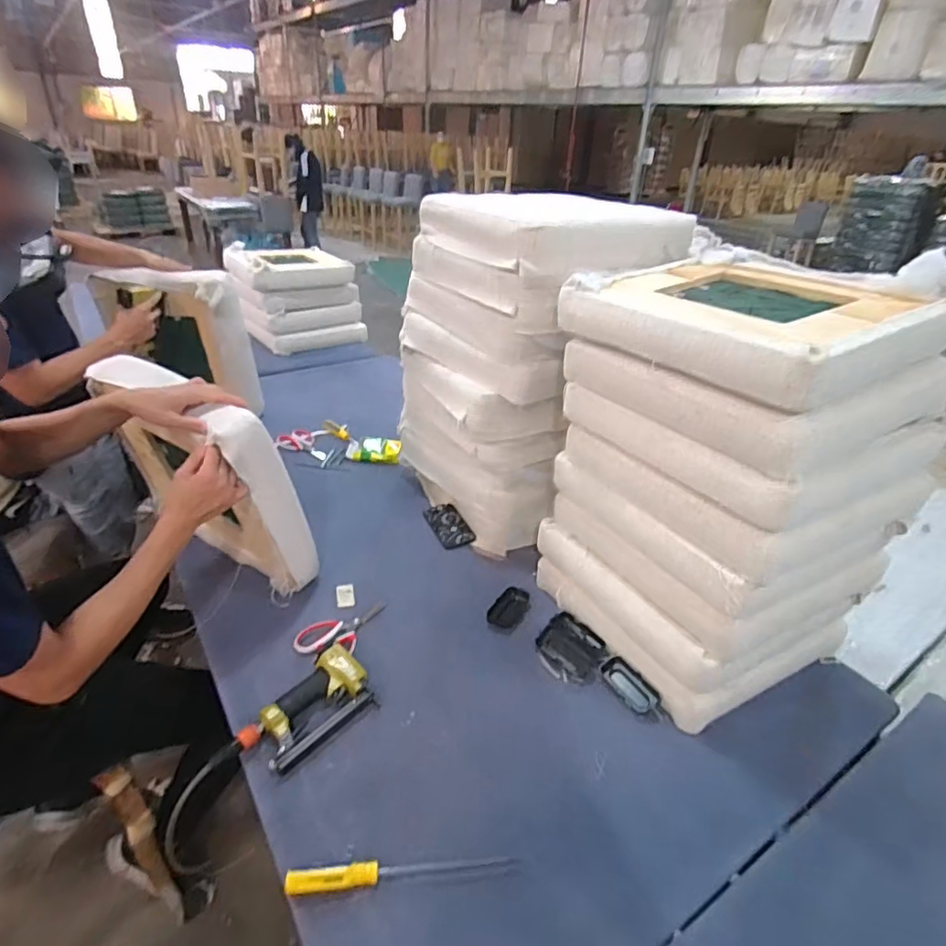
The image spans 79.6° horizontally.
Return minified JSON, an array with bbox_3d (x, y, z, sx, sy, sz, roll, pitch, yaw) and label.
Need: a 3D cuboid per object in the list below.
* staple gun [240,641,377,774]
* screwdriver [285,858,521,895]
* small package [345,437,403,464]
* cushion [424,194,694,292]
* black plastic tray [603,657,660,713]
[{"bbox_3d":[-0.259,0.387,0.930,0.124,0.048,0.212,21,36,27],"label":"staple gun"},{"bbox_3d":[-0.091,0.525,0.747,0.294,0.024,0.025,-2,32,-6],"label":"screwdriver"},{"bbox_3d":[-0.296,-0.070,1.683,0.165,0.022,0.115,5,32,4],"label":"small package"},{"bbox_3d":[0.199,-0.533,1.230,0.480,0.103,0.425,-17,37,-28],"label":"cushion"},{"bbox_3d":[0.276,0.374,1.009,0.054,0.015,0.114,-14,36,-25],"label":"black plastic tray"}]

